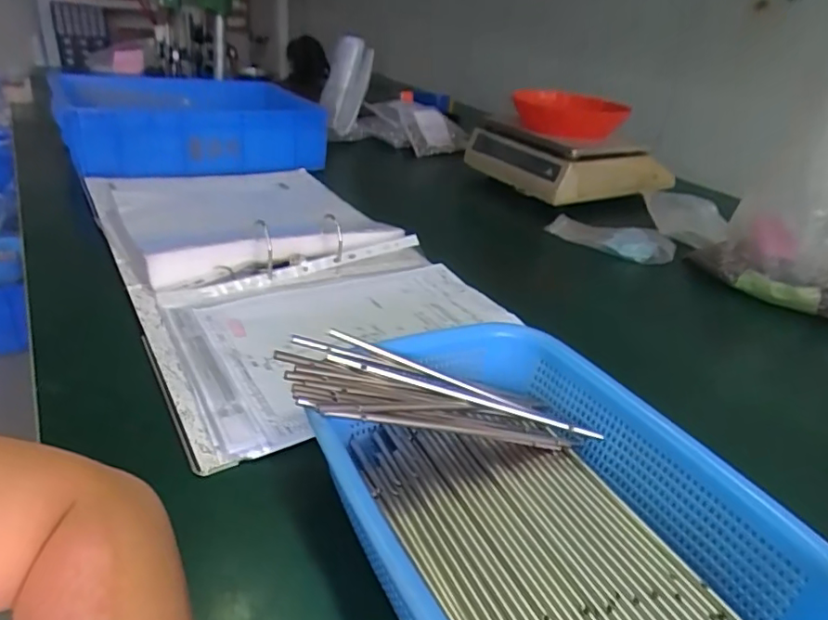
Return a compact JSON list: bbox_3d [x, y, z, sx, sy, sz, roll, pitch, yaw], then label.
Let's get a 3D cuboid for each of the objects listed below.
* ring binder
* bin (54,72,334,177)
[{"bbox_3d":[-0.154,-0.076,0.640,0.346,0.059,0.578,-14,36,-31],"label":"ring binder"},{"bbox_3d":[-0.363,-0.309,0.916,0.393,0.111,0.259,-9,34,-25],"label":"bin"}]

